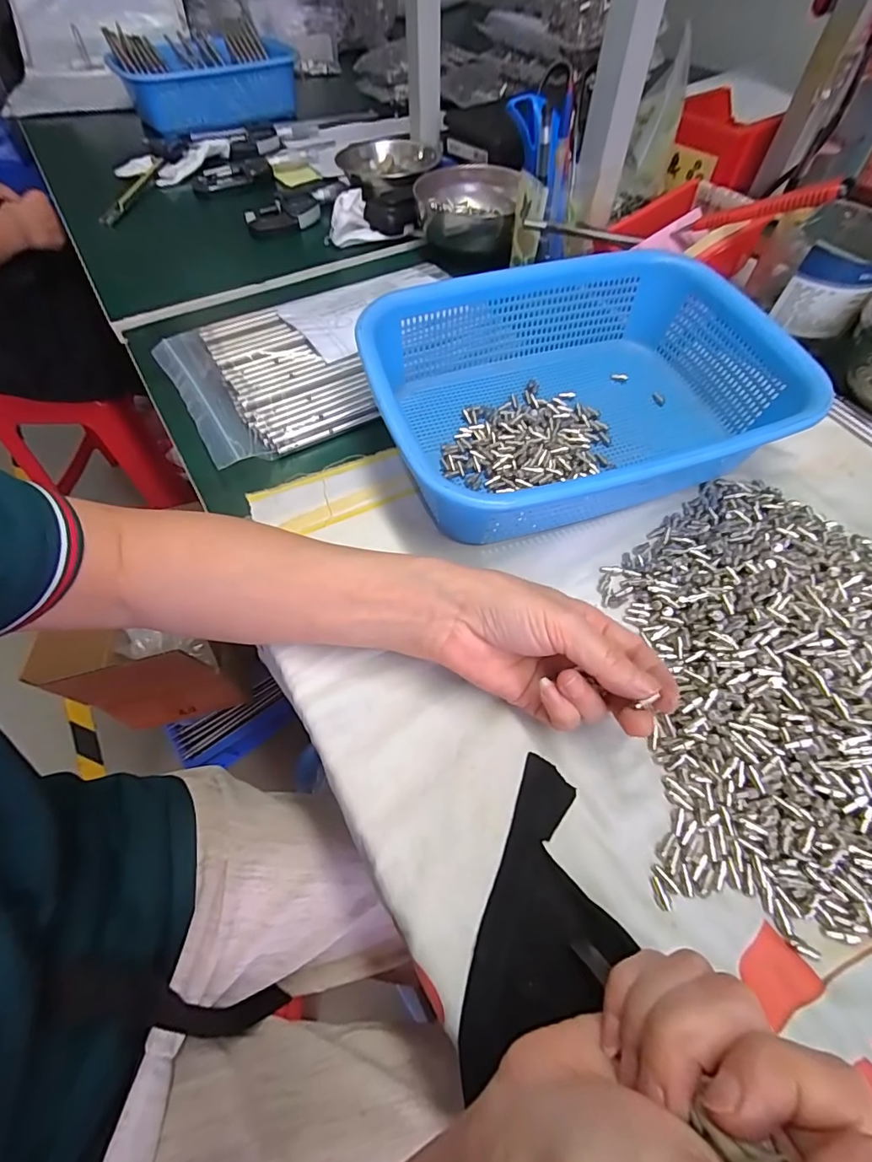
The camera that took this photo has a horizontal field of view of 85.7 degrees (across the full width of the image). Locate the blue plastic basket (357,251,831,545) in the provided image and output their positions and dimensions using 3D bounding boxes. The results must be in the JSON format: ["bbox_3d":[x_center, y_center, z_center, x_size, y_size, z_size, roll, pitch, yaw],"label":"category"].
[{"bbox_3d":[0.102,-0.133,0.342,0.285,0.080,0.206,-15,60,-10],"label":"blue plastic basket"}]

